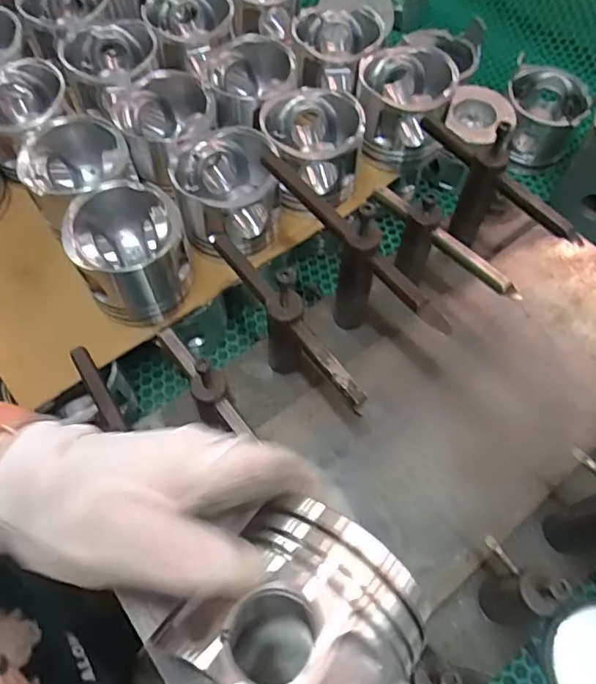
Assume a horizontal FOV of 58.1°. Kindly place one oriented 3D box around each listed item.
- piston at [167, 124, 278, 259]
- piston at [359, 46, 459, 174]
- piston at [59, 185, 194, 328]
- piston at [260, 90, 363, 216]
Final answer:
[{"bbox_3d":[-0.058,-0.120,0.437,0.083,0.058,0.090,-2,63,-3],"label":"piston"},{"bbox_3d":[0.094,-0.215,0.493,0.076,0.073,0.083,0,63,-1],"label":"piston"},{"bbox_3d":[-0.125,-0.062,0.421,0.079,0.087,0.086,1,63,-1],"label":"piston"},{"bbox_3d":[0.011,-0.167,0.463,0.084,0.067,0.098,6,63,2],"label":"piston"}]

